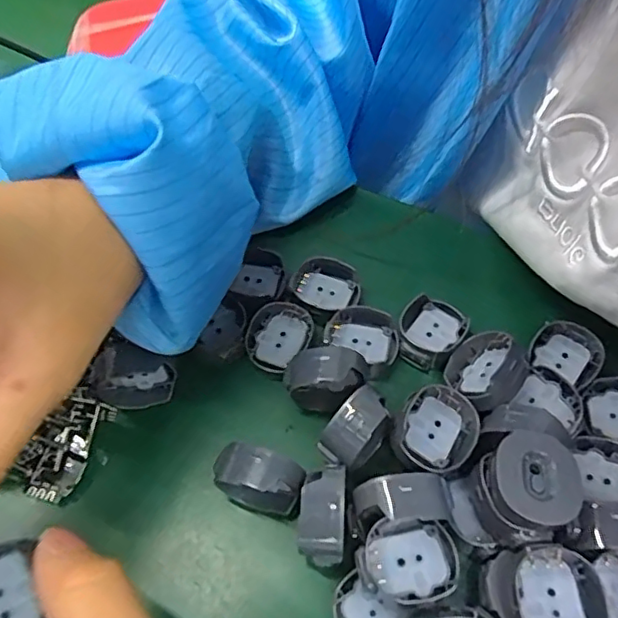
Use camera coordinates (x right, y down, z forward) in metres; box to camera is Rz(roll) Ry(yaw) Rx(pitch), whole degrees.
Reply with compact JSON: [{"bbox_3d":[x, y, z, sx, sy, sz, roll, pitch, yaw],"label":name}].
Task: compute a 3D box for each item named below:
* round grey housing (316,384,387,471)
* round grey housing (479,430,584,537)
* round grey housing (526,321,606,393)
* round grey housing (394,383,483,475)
[{"bbox_3d":[0.016,0.043,0.199,0.017,0.022,0.024,35,66,23],"label":"round grey housing"},{"bbox_3d":[0.067,0.055,0.181,0.027,0.024,0.027,-2,58,3],"label":"round grey housing"},{"bbox_3d":[0.098,0.016,0.222,0.024,0.008,0.020,29,63,21],"label":"round grey housing"},{"bbox_3d":[0.044,0.041,0.200,0.025,0.015,0.029,32,65,21],"label":"round grey housing"}]

